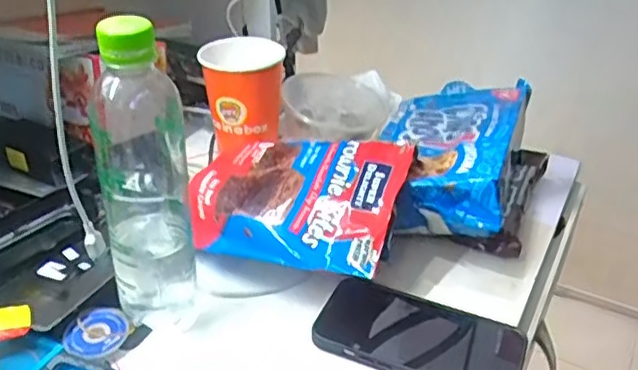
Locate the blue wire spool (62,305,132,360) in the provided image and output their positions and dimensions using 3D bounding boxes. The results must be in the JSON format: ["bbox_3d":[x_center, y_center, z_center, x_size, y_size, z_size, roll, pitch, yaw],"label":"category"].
[{"bbox_3d":[-0.163,0.107,0.466,0.041,0.007,0.045,2,32,-1],"label":"blue wire spool"}]

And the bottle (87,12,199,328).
[{"bbox_3d":[-0.122,-0.011,0.437,0.061,0.209,0.070,-7,33,-15],"label":"bottle"}]

